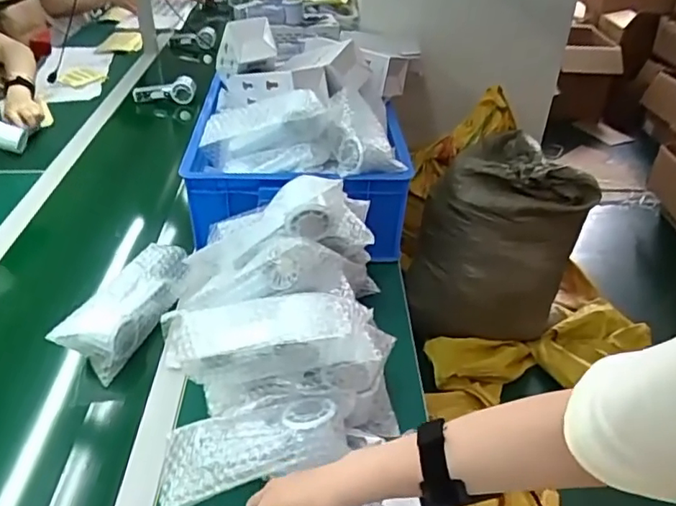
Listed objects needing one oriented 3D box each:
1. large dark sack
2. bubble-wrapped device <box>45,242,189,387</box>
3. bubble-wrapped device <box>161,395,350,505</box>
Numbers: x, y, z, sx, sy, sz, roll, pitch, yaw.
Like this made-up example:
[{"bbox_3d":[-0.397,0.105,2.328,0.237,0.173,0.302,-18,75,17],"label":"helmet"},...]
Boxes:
[{"bbox_3d":[0.480,-0.055,1.798,0.462,0.543,0.427,7,36,6],"label":"large dark sack"},{"bbox_3d":[-0.279,0.072,0.784,0.077,0.068,0.201,18,38,20],"label":"bubble-wrapped device"},{"bbox_3d":[-0.090,0.200,0.591,0.187,0.035,0.083,-16,37,1],"label":"bubble-wrapped device"}]

